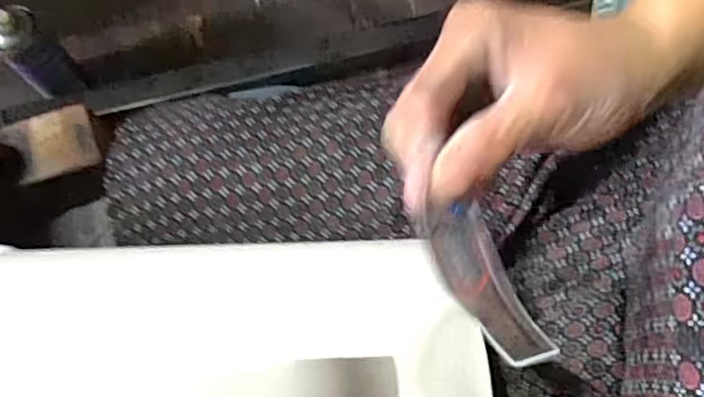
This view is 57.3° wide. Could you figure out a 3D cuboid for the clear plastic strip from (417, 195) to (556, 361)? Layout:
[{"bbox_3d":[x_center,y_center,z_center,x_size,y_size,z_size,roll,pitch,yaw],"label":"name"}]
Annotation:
[{"bbox_3d":[0.047,0.030,0.227,0.030,0.010,0.062,-11,63,-36],"label":"clear plastic strip"}]

